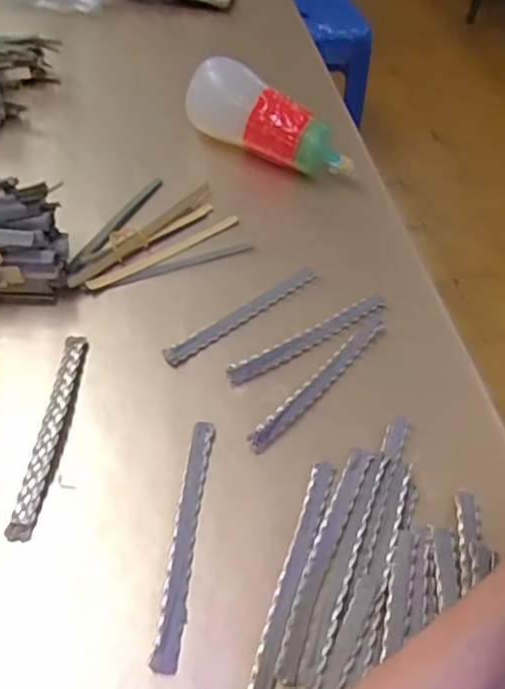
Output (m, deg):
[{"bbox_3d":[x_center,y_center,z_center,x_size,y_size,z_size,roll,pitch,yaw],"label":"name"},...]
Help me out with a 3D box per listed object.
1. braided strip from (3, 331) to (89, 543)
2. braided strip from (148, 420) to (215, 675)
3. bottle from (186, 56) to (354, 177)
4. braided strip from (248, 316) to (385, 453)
[{"bbox_3d":[-0.121,0.050,0.374,0.017,0.011,0.137,6,51,-3],"label":"braided strip"},{"bbox_3d":[-0.038,0.105,0.343,0.015,0.008,0.138,8,51,-1],"label":"braided strip"},{"bbox_3d":[0.010,-0.192,0.540,0.162,0.059,0.054,31,55,17],"label":"bottle"},{"bbox_3d":[0.047,0.021,0.414,0.013,0.011,0.141,38,57,21],"label":"braided strip"}]

